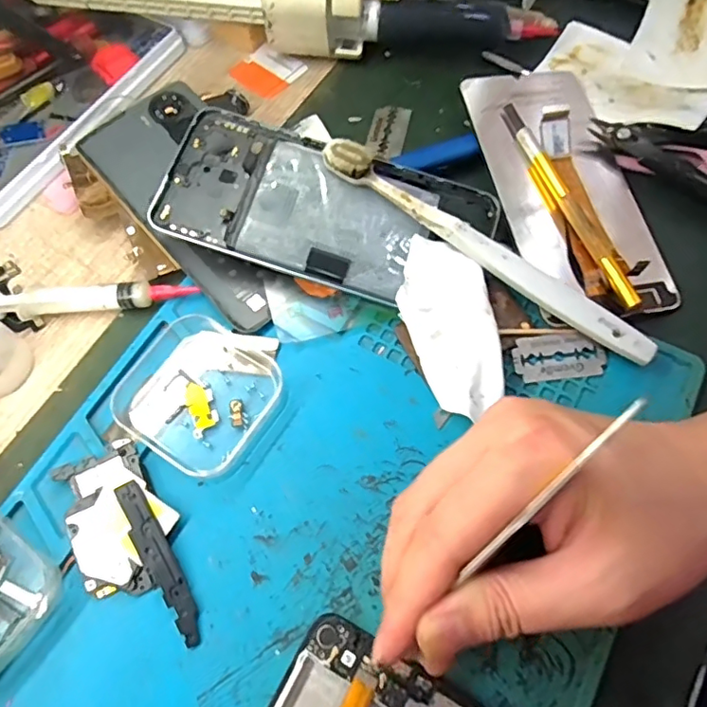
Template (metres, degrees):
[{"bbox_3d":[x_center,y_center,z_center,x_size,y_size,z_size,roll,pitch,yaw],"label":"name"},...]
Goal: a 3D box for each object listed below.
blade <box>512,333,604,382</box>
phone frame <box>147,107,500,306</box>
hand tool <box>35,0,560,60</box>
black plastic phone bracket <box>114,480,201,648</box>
[{"bbox_3d":[0.097,0.001,0.266,0.041,0.004,0.023,-6,74,3],"label":"blade"},{"bbox_3d":[-0.015,-0.072,0.287,0.163,0.009,0.077,19,73,2],"label":"phone frame"},{"bbox_3d":[-0.041,-0.226,0.354,0.330,0.050,0.074,-1,65,3],"label":"hand tool"},{"bbox_3d":[-0.081,0.086,0.234,0.012,0.004,0.071,-25,73,-29],"label":"black plastic phone bracket"}]

